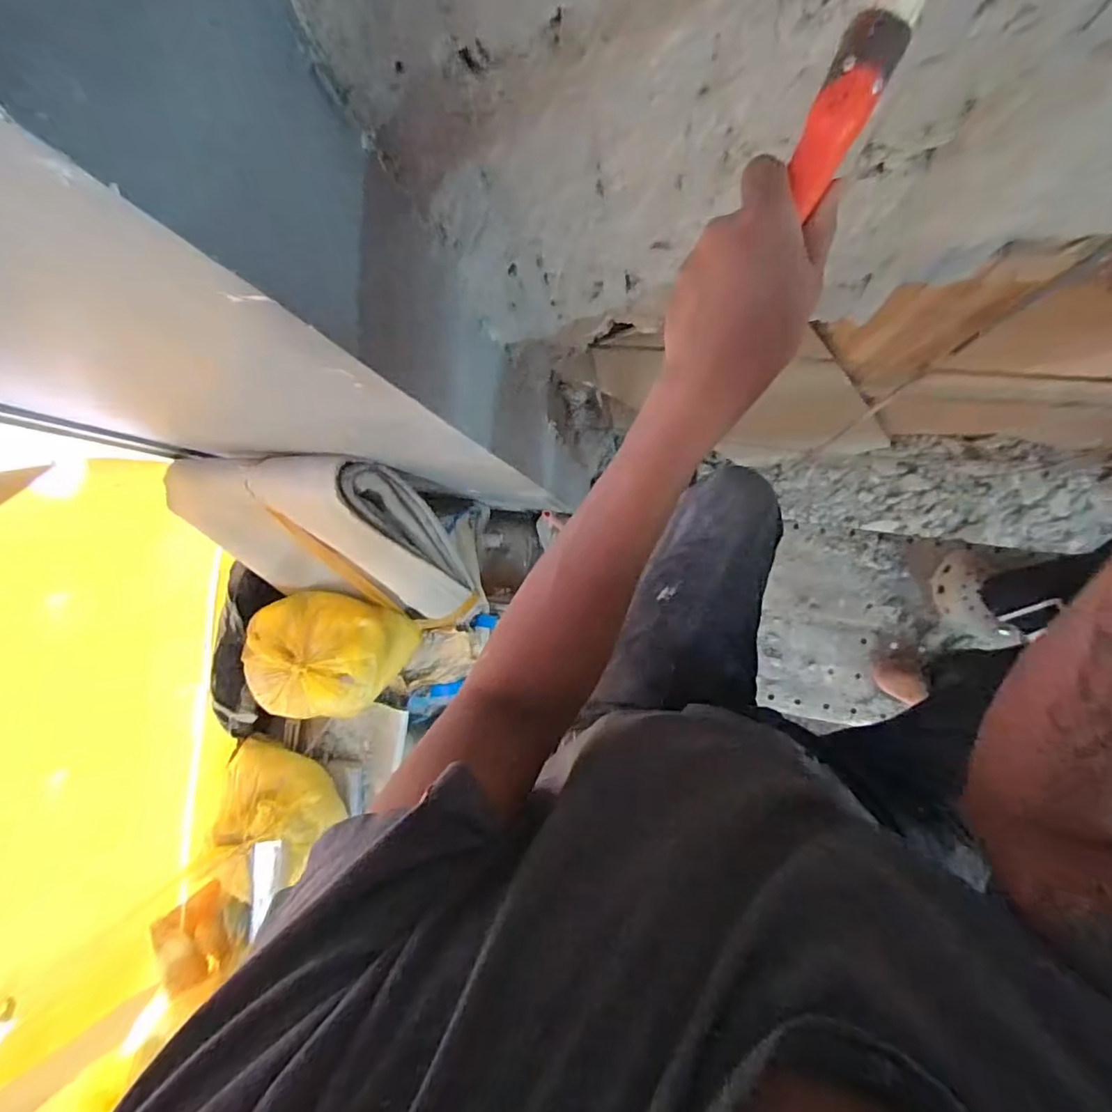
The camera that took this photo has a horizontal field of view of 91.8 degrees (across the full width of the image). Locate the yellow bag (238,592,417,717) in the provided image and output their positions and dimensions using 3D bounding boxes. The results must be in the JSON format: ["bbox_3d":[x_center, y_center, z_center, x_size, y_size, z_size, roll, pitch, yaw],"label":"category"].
[{"bbox_3d":[-0.544,0.243,1.298,0.300,0.236,0.310,21,93,8],"label":"yellow bag"}]

